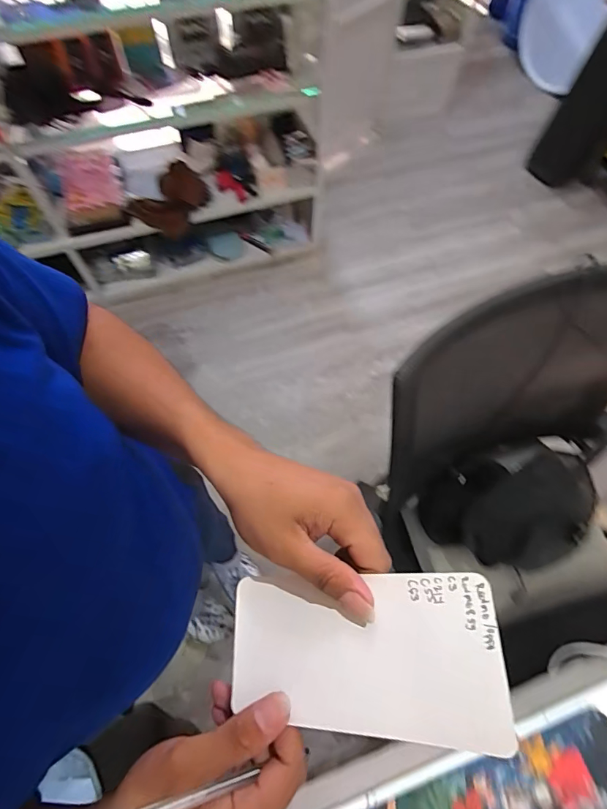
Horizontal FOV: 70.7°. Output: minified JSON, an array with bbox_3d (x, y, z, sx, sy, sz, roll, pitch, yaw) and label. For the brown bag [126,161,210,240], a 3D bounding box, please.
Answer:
[{"bbox_3d":[-0.477,-0.713,1.519,0.263,0.168,0.142,-28,71,-12],"label":"brown bag"}]

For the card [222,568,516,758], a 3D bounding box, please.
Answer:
[{"bbox_3d":[0.029,0.149,0.259,0.168,0.010,0.082,-12,65,26],"label":"card"}]

